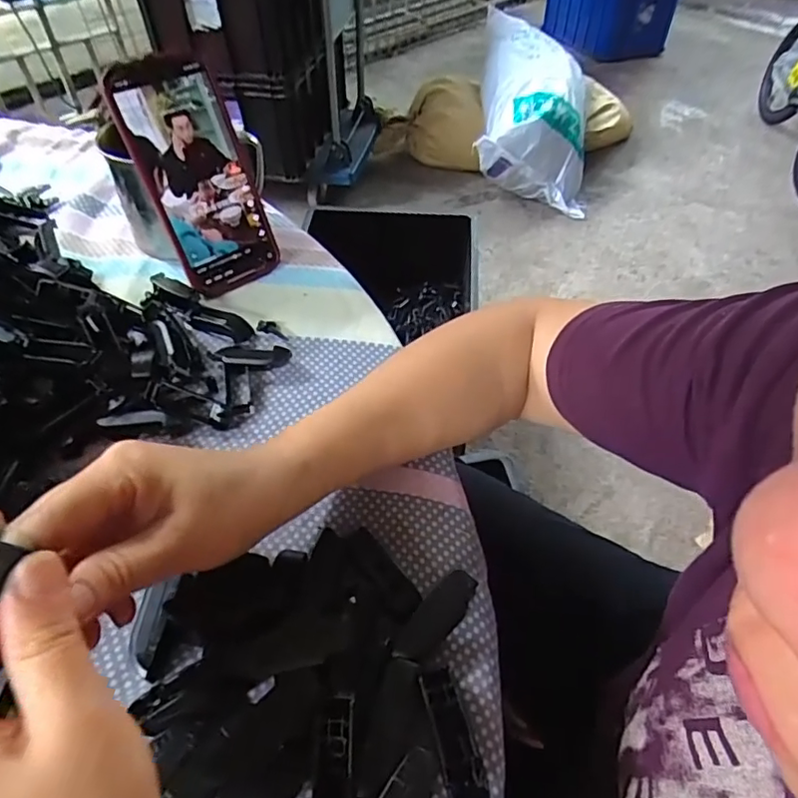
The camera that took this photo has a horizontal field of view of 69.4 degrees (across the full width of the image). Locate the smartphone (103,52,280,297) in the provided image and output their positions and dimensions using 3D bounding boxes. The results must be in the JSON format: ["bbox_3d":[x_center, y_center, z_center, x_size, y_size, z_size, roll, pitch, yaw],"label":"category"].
[{"bbox_3d":[-0.147,-0.160,0.425,0.072,0.157,0.013,-34,32,-27],"label":"smartphone"}]

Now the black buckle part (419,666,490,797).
[{"bbox_3d":[0.023,0.150,0.254,0.016,0.015,0.055,-12,51,-12],"label":"black buckle part"}]

